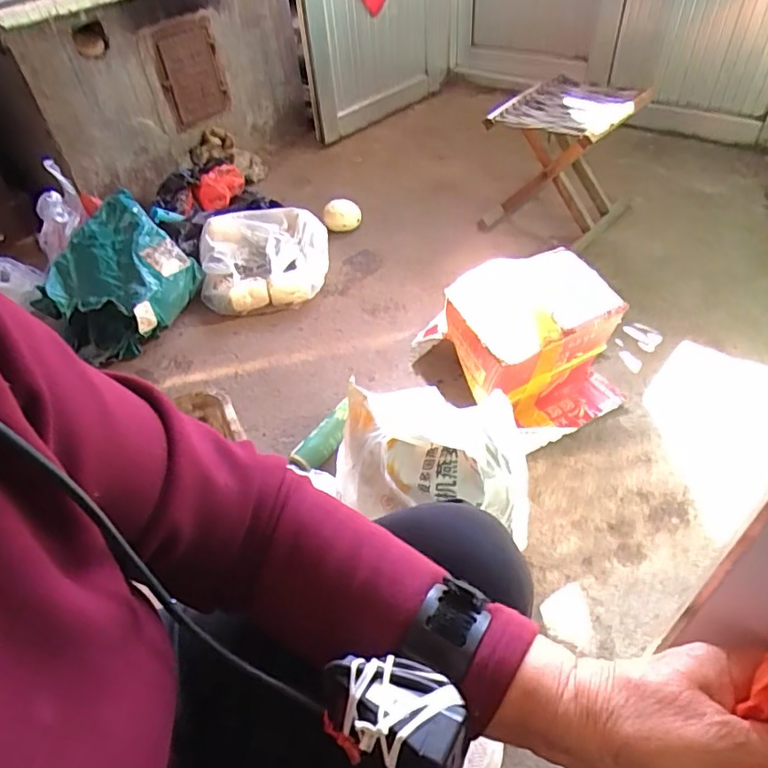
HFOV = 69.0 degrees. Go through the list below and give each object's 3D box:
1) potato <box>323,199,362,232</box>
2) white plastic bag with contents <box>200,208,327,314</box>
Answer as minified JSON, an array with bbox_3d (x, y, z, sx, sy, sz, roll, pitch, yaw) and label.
[{"bbox_3d":[-0.117,-0.468,1.550,0.104,0.073,0.088,-11,46,-5],"label":"potato"},{"bbox_3d":[-0.291,-0.315,1.373,0.304,0.080,0.340,-6,45,0],"label":"white plastic bag with contents"}]

